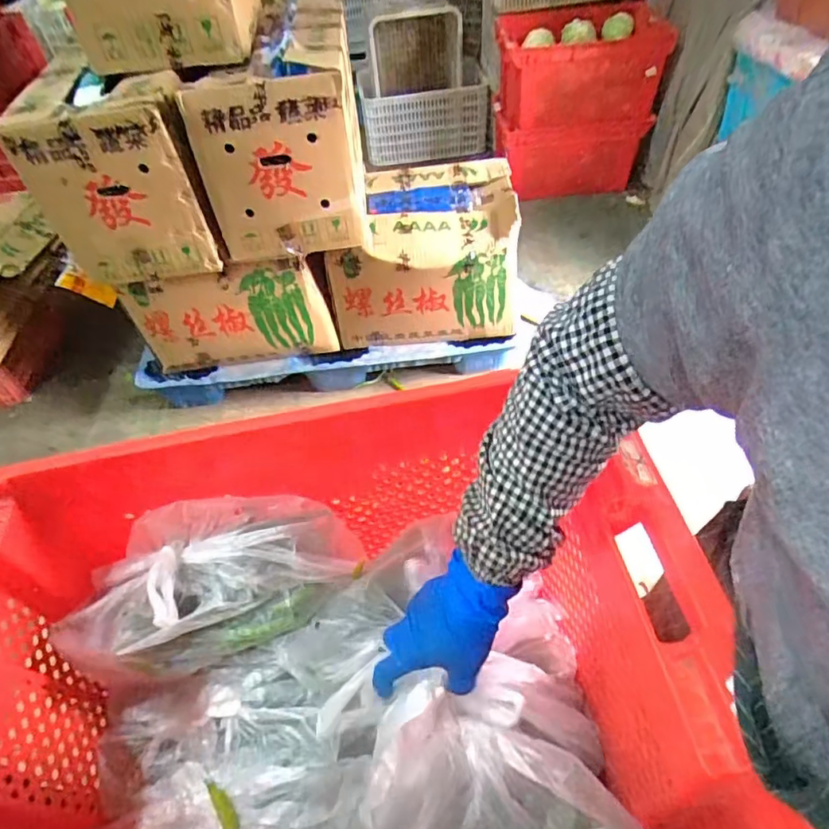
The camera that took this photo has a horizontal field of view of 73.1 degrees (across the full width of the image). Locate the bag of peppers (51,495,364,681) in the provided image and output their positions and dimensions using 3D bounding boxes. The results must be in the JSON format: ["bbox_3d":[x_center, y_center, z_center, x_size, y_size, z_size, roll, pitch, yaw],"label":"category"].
[{"bbox_3d":[-0.211,0.166,0.570,0.293,0.087,0.141,-17,50,-9],"label":"bag of peppers"}]

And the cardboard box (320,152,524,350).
[{"bbox_3d":[0.023,-0.458,1.666,0.534,0.381,0.375,-7,49,-1],"label":"cardboard box"}]

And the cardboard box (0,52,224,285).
[{"bbox_3d":[-0.667,-0.562,1.307,0.347,0.387,0.290,-11,49,-4],"label":"cardboard box"}]

